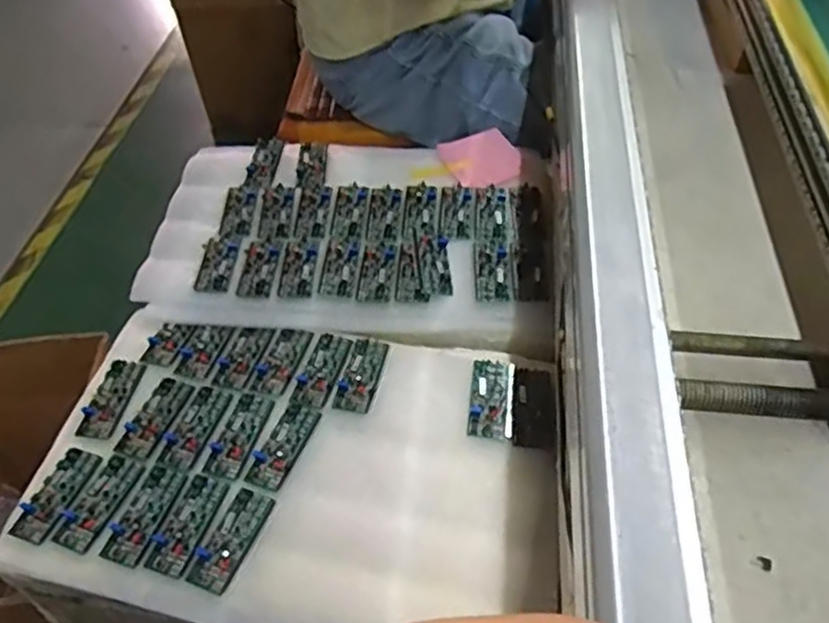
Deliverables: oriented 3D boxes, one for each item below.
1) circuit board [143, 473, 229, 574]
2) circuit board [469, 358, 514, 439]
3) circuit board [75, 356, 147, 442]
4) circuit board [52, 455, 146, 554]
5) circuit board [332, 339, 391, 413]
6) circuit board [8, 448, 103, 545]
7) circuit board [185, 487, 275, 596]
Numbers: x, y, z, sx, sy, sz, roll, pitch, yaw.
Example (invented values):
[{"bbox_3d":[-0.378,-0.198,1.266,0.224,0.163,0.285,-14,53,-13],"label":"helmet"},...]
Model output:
[{"bbox_3d":[-0.179,0.168,0.557,0.035,0.006,0.081,13,50,13],"label":"circuit board"},{"bbox_3d":[0.070,0.077,0.632,0.039,0.006,0.082,4,48,6],"label":"circuit board"},{"bbox_3d":[-0.275,0.079,0.638,0.035,0.007,0.082,7,48,8],"label":"circuit board"},{"bbox_3d":[-0.256,0.156,0.573,0.037,0.007,0.080,18,51,17],"label":"circuit board"},{"bbox_3d":[-0.049,0.058,0.664,0.035,0.004,0.083,10,49,11],"label":"circuit board"},{"bbox_3d":[-0.294,0.149,0.579,0.038,0.009,0.082,10,49,11],"label":"circuit board"},{"bbox_3d":[-0.142,0.177,0.547,0.034,0.006,0.082,16,50,16],"label":"circuit board"}]

